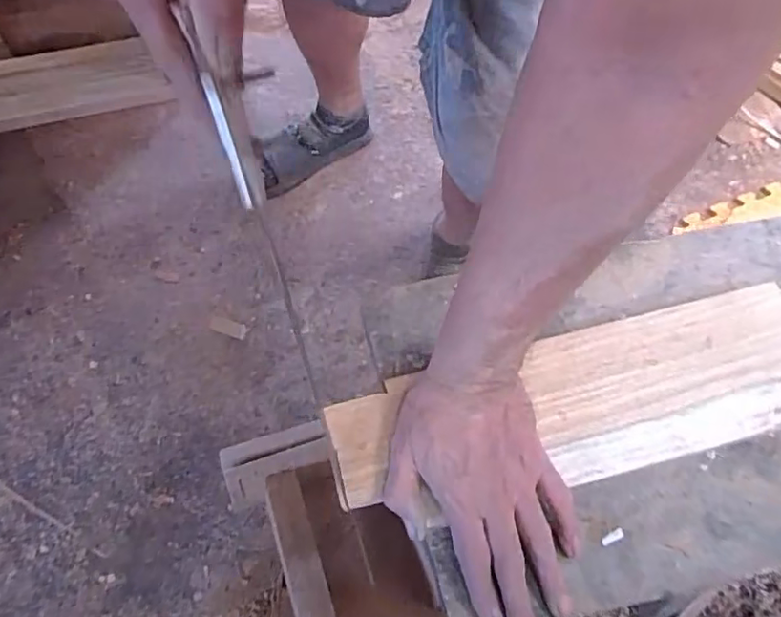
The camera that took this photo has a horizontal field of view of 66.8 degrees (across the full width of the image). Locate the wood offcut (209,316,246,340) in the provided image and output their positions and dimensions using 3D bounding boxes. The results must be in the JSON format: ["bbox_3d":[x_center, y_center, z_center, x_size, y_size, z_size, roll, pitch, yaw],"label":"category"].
[{"bbox_3d":[-0.260,0.030,0.948,0.061,0.004,0.025,18,65,5],"label":"wood offcut"}]

